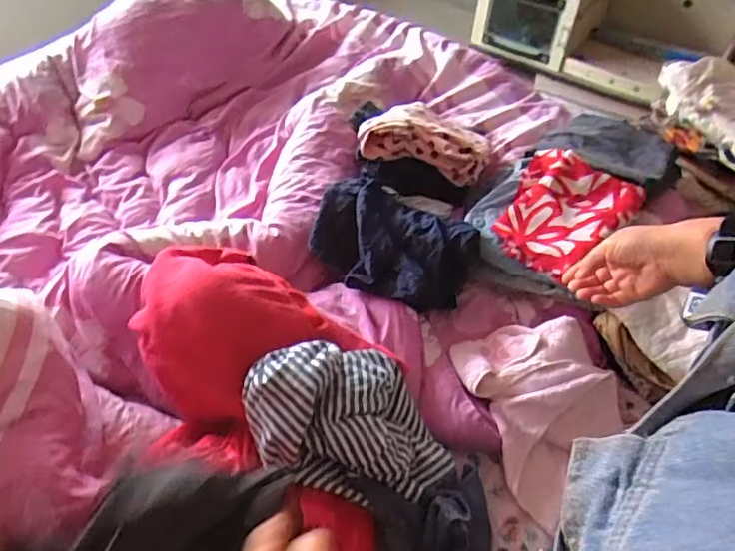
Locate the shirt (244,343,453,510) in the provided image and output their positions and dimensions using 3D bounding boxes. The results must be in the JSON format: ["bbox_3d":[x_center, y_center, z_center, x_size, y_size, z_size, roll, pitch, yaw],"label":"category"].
[{"bbox_3d":[-0.018,0.160,0.638,0.206,0.127,0.182,-18,50,-18],"label":"shirt"}]

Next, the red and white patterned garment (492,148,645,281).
[{"bbox_3d":[0.309,-0.098,0.884,0.181,0.048,0.240,24,50,20],"label":"red and white patterned garment"}]

